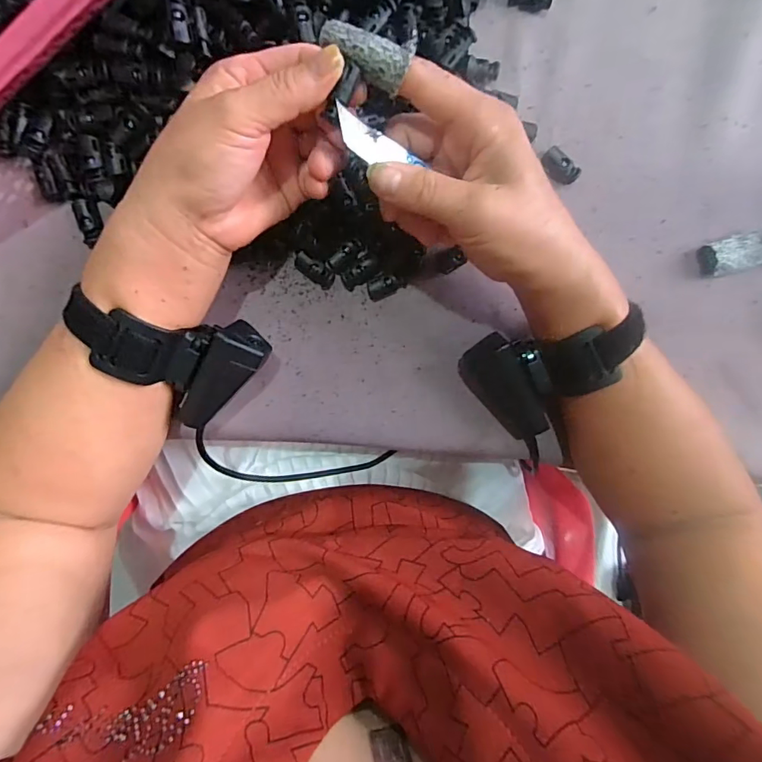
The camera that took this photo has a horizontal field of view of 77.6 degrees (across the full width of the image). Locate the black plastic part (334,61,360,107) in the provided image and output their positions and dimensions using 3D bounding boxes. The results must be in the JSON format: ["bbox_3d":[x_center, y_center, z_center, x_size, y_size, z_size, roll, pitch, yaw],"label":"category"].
[{"bbox_3d":[-0.016,-0.139,0.223,0.008,0.004,0.014,25,96,-7],"label":"black plastic part"}]

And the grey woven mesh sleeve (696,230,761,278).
[{"bbox_3d":[0.266,-0.093,0.343,0.072,0.012,0.027,-10,98,-2],"label":"grey woven mesh sleeve"}]

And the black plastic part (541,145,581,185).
[{"bbox_3d":[0.123,-0.146,0.325,0.028,0.007,0.018,42,93,-8],"label":"black plastic part"}]

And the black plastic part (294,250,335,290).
[{"bbox_3d":[-0.046,-0.075,0.321,0.031,0.009,0.012,38,94,-8],"label":"black plastic part"}]

